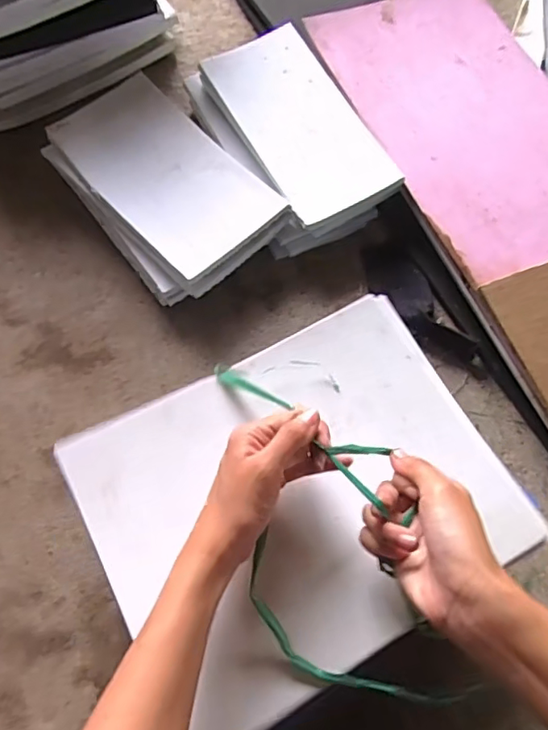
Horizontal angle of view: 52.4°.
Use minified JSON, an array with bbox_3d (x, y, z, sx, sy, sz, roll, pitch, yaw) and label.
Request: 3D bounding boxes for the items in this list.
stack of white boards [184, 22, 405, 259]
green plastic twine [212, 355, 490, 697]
[{"bbox_3d":[0.021,-0.290,0.708,0.165,0.057,0.295,-25,68,-11],"label":"stack of white boards"},{"bbox_3d":[0.032,0.103,0.373,0.117,0.069,0.267,-18,73,-8],"label":"green plastic twine"}]

